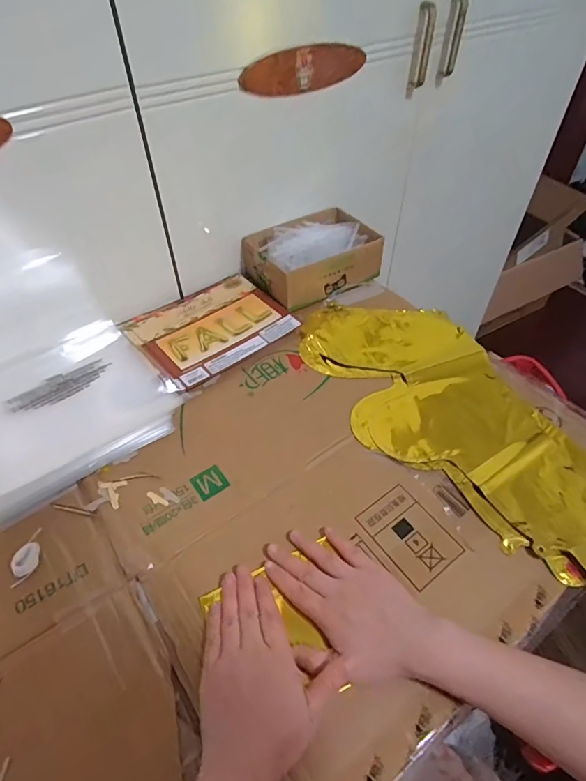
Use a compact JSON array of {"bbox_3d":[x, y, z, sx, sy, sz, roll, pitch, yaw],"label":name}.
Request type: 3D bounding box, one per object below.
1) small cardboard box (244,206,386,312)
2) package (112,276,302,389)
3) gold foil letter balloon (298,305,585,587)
[{"bbox_3d":[0.028,-0.212,0.705,0.187,0.068,0.143,-24,53,-20],"label":"small cardboard box"},{"bbox_3d":[-0.120,-0.094,0.641,0.198,0.014,0.169,-33,57,-26],"label":"package"},{"bbox_3d":[0.184,0.020,0.536,0.207,0.022,0.446,-24,53,-20],"label":"gold foil letter balloon"}]

